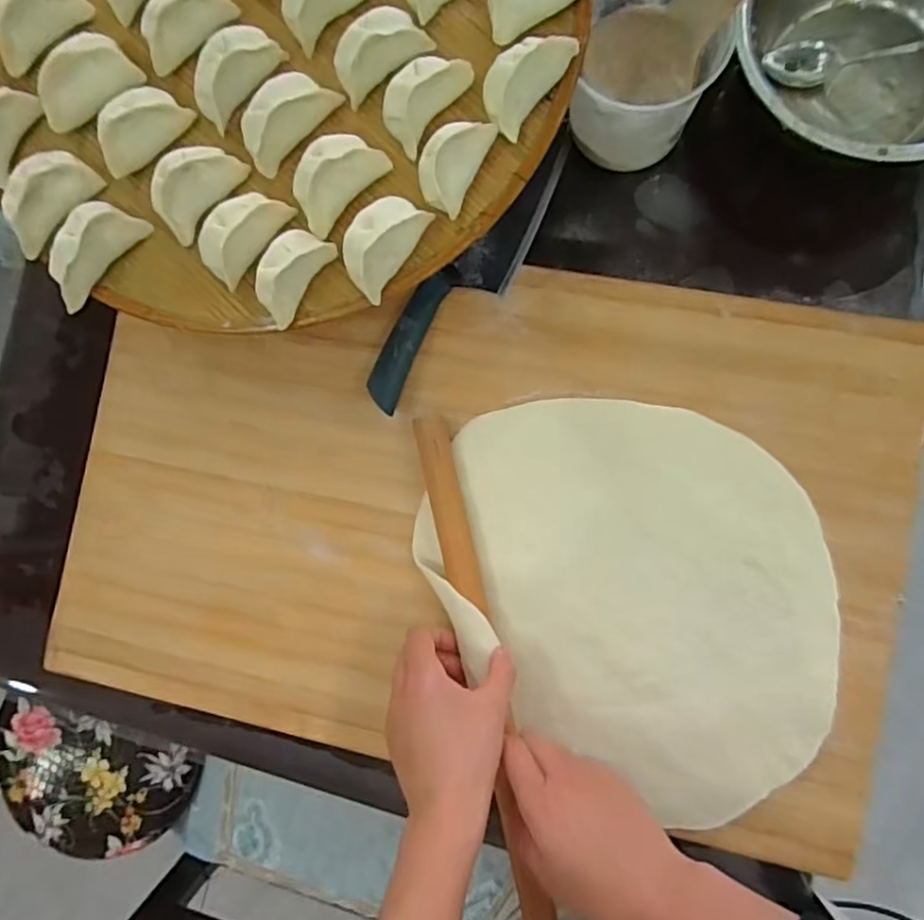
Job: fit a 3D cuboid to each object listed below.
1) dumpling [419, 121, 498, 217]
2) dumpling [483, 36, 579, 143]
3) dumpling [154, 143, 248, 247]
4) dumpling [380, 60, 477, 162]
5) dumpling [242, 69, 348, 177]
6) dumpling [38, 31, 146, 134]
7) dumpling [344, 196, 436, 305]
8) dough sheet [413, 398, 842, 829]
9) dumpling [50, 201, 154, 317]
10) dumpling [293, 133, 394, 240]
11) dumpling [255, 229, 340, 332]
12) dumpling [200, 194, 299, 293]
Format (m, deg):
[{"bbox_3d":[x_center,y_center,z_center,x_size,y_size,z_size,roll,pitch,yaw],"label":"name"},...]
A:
[{"bbox_3d":[-0.007,-0.190,0.399,0.033,0.020,0.058,27,90,8],"label":"dumpling"},{"bbox_3d":[0.038,-0.243,0.395,0.036,0.019,0.070,34,91,8],"label":"dumpling"},{"bbox_3d":[-0.178,-0.183,0.418,0.065,0.030,0.032,-45,82,3],"label":"dumpling"},{"bbox_3d":[-0.026,-0.235,0.402,0.031,0.026,0.064,36,92,8],"label":"dumpling"},{"bbox_3d":[-0.119,-0.228,0.414,0.033,0.029,0.070,44,93,8],"label":"dumpling"},{"bbox_3d":[-0.261,-0.260,0.433,0.068,0.032,0.034,-42,82,3],"label":"dumpling"},{"bbox_3d":[-0.054,-0.139,0.400,0.034,0.028,0.065,33,91,8],"label":"dumpling"},{"bbox_3d":[0.129,0.096,0.475,0.325,0.029,0.252,30,91,8],"label":"dough sheet"},{"bbox_3d":[-0.257,-0.144,0.429,0.034,0.026,0.078,43,93,8],"label":"dumpling"},{"bbox_3d":[-0.084,-0.183,0.406,0.038,0.022,0.065,44,93,8],"label":"dumpling"},{"bbox_3d":[-0.113,-0.121,0.407,0.030,0.023,0.061,34,91,8],"label":"dumpling"},{"bbox_3d":[-0.145,-0.151,0.412,0.032,0.027,0.065,41,92,8],"label":"dumpling"}]

